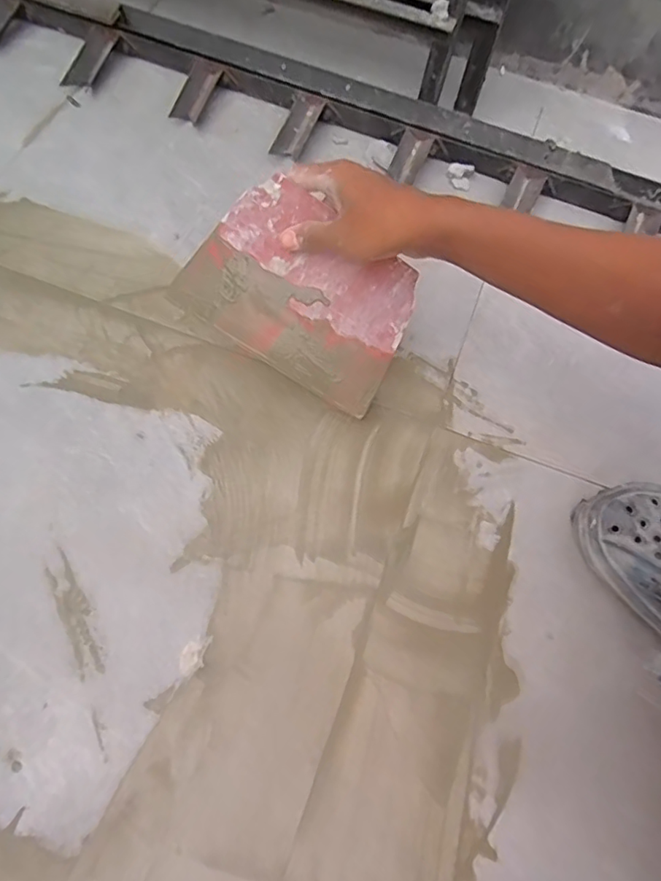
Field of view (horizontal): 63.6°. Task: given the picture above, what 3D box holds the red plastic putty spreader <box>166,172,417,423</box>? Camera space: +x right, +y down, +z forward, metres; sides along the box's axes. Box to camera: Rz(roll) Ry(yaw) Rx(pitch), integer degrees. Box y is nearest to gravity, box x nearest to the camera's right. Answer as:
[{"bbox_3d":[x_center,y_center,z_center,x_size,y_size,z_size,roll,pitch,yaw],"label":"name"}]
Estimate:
[{"bbox_3d":[-0.021,-0.128,0.481,0.200,0.005,0.142,33,113,-10],"label":"red plastic putty spreader"}]

